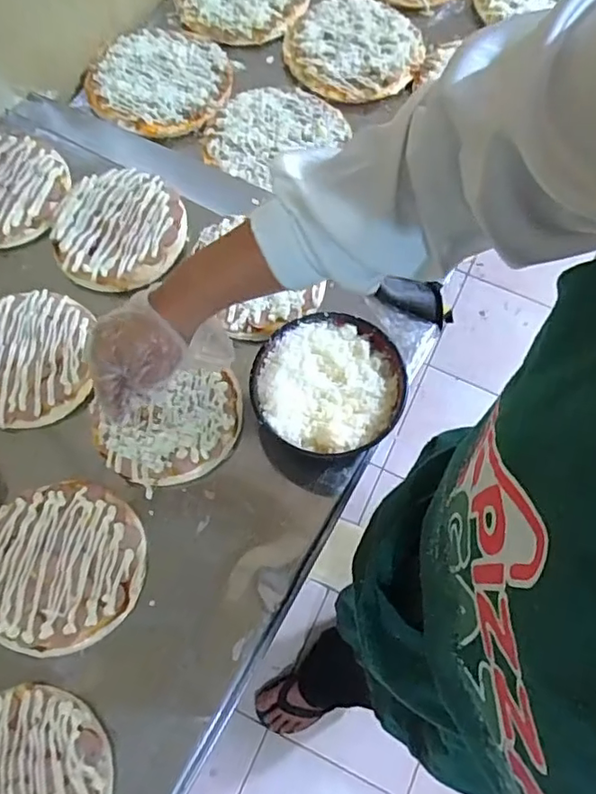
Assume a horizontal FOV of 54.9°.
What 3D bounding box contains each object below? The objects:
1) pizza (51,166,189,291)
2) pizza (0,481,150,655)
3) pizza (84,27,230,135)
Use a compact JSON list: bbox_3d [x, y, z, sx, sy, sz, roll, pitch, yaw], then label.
[{"bbox_3d":[-0.203,-0.193,0.650,0.146,0.029,0.139,1,69,-1],"label":"pizza"},{"bbox_3d":[-0.217,0.153,0.525,0.148,0.017,0.141,1,69,-1],"label":"pizza"},{"bbox_3d":[-0.203,-0.470,0.846,0.203,0.018,0.197,1,69,-1],"label":"pizza"}]

